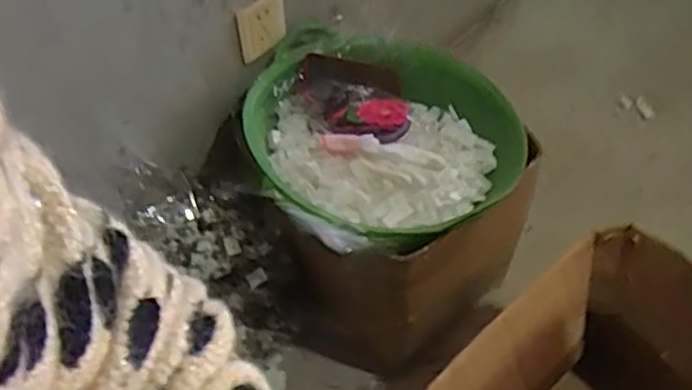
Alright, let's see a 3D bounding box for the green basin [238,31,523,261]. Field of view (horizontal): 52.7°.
[{"bbox_3d":[0.063,-0.092,0.998,0.365,0.110,0.362,0,54,0],"label":"green basin"}]

